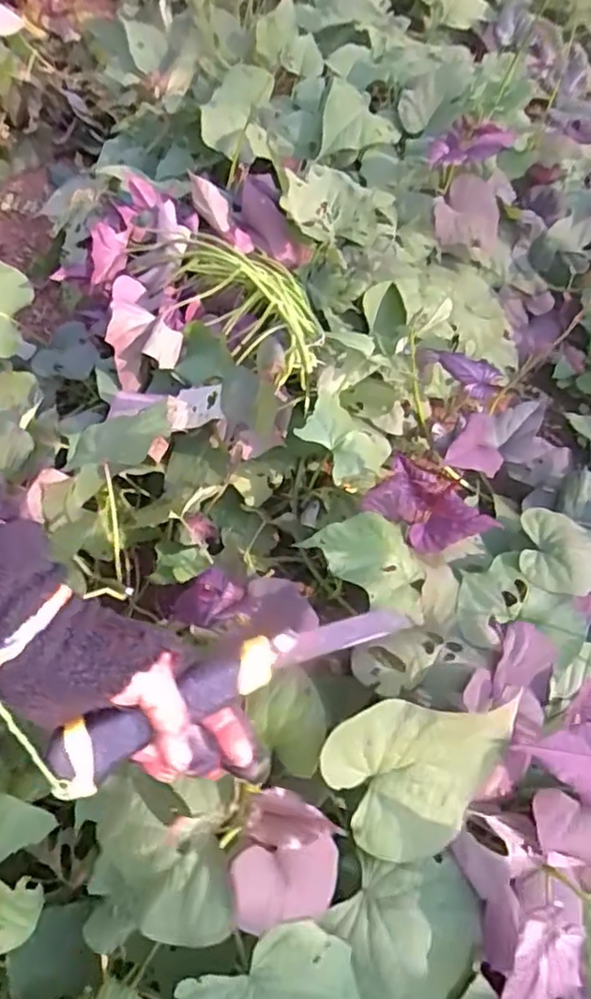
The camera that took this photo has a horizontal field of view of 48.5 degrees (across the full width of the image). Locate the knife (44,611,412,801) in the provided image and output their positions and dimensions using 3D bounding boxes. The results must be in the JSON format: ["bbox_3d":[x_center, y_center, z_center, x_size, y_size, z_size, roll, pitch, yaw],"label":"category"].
[{"bbox_3d":[-0.038,0.106,0.374,0.211,0.023,0.031,-24,66,-10],"label":"knife"}]

